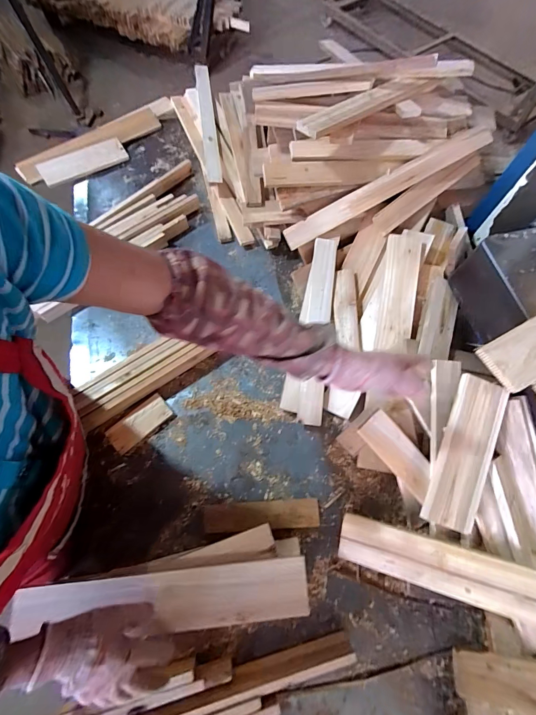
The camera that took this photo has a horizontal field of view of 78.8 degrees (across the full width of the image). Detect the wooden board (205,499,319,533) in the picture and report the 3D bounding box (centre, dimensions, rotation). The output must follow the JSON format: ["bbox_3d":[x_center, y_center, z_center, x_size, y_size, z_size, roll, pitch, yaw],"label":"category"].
[{"bbox_3d":[-0.012,0.305,0.630,0.216,0.014,0.051,-2,68,-2],"label":"wooden board"}]

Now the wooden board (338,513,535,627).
[{"bbox_3d":[0.275,0.348,0.548,0.300,0.011,0.081,7,83,23],"label":"wooden board"}]

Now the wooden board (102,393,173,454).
[{"bbox_3d":[-0.272,0.141,0.693,0.130,0.021,0.057,-39,74,-15],"label":"wooden board"}]

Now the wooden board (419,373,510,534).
[{"bbox_3d":[0.333,0.159,0.547,0.079,0.019,0.247,21,82,7],"label":"wooden board"}]

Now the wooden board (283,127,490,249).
[{"bbox_3d":[0.268,-0.392,0.750,0.499,0.036,0.053,-27,70,5],"label":"wooden board"}]

